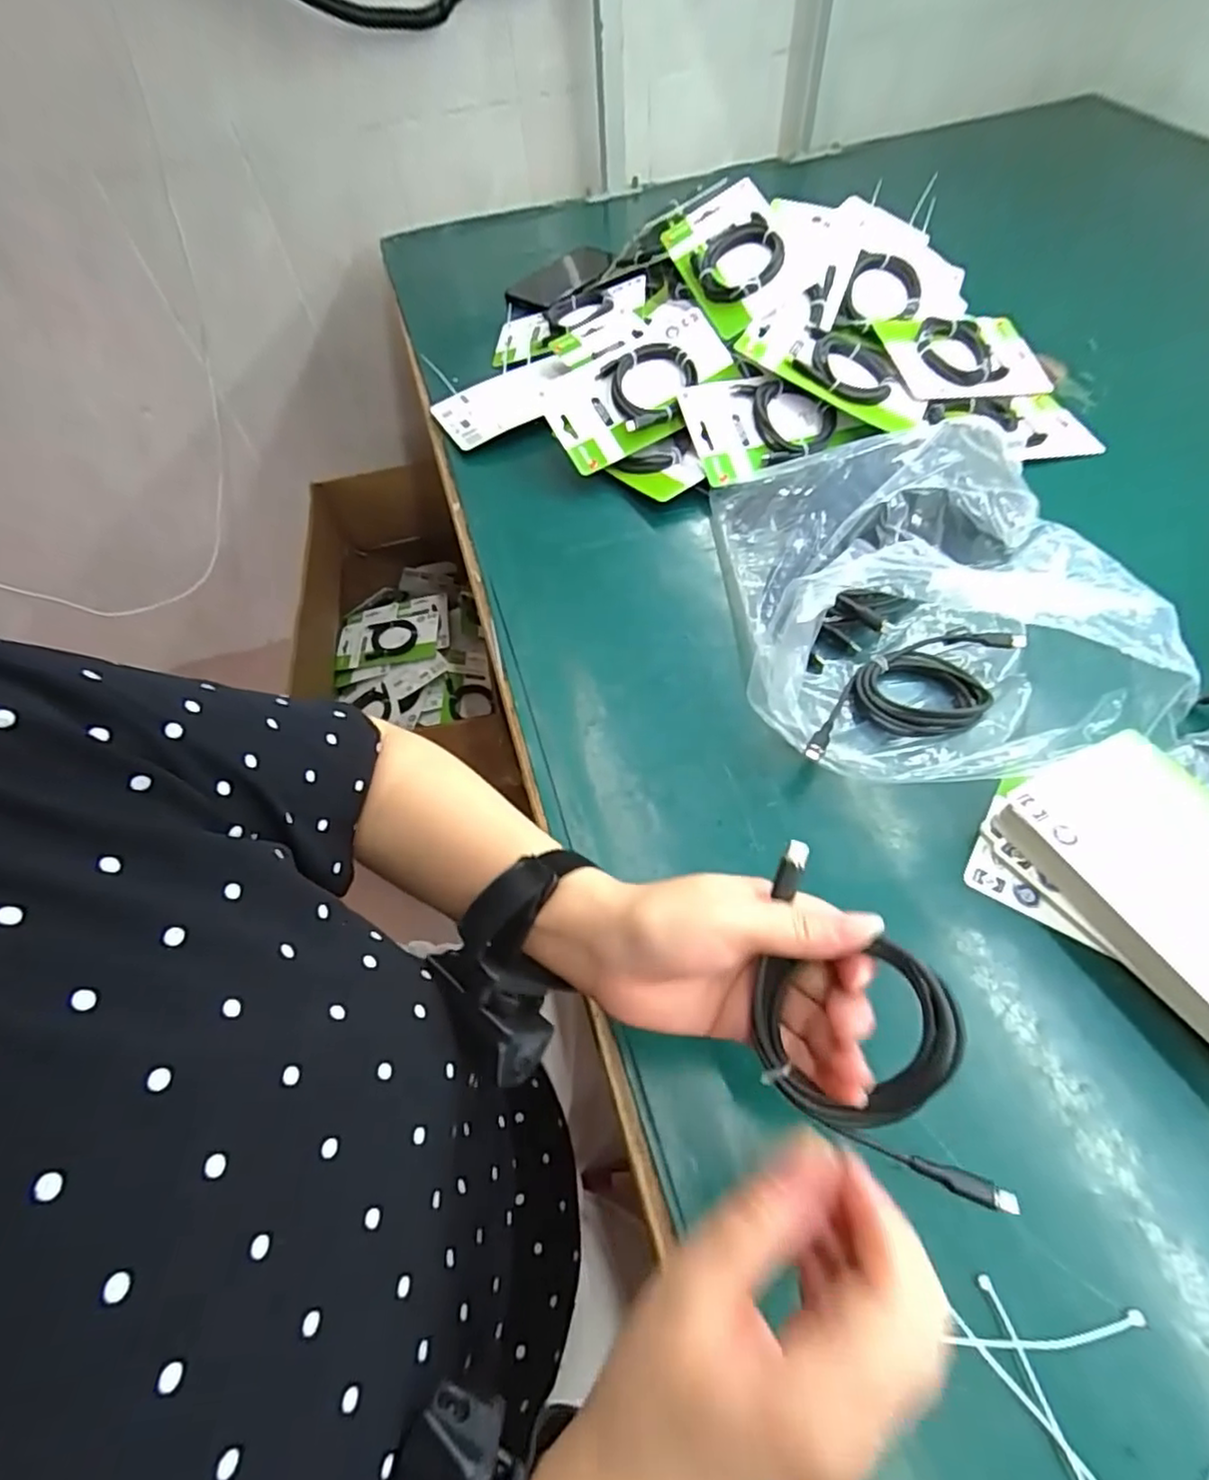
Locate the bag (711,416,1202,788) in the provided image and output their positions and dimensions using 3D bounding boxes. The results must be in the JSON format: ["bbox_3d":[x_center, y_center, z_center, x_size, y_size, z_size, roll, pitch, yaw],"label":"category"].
[{"bbox_3d":[0.208,-0.125,0.450,0.225,0.113,0.293,-2,56,3],"label":"bag"}]

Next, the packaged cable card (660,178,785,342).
[{"bbox_3d":[0.126,-0.478,0.637,0.093,0.028,0.188,-26,64,17],"label":"packaged cable card"}]

